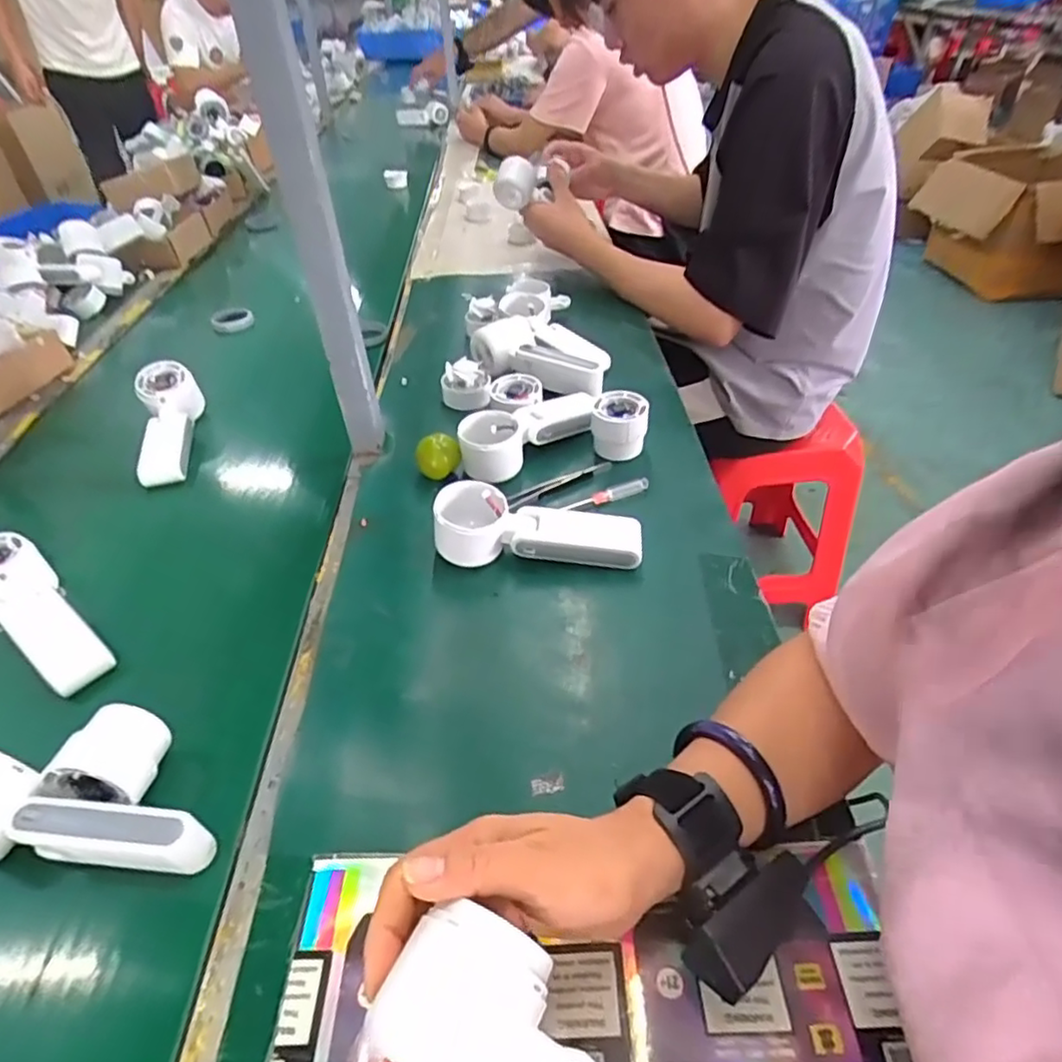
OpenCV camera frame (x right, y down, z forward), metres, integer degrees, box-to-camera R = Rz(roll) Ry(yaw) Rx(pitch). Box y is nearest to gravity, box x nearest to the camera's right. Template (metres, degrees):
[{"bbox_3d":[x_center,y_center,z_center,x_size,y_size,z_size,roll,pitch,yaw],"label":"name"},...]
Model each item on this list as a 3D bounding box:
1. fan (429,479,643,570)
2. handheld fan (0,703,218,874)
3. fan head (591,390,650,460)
[{"bbox_3d":[0.006,-0.004,0.521,0.164,0.054,0.057,0,44,2],"label":"fan"},{"bbox_3d":[-0.263,0.158,0.385,0.152,0.063,0.082,0,44,2],"label":"handheld fan"},{"bbox_3d":[0.086,-0.101,0.623,0.054,0.053,0.051,4,44,7],"label":"fan head"}]

